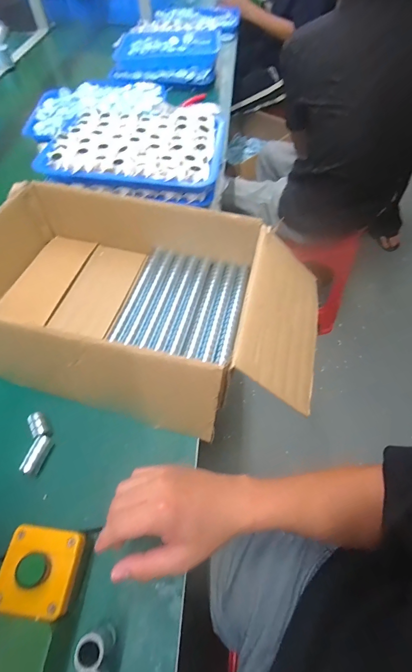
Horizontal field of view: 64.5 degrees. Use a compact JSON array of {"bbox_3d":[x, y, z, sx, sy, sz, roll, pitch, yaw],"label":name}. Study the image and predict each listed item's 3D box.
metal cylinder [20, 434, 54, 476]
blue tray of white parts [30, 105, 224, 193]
[{"bbox_3d":[-0.211,0.149,0.410,0.017,0.017,0.045,12,57,9],"label":"metal cylinder"},{"bbox_3d":[-0.133,-0.381,0.648,0.324,0.041,0.278,4,57,4],"label":"blue tray of white parts"}]

